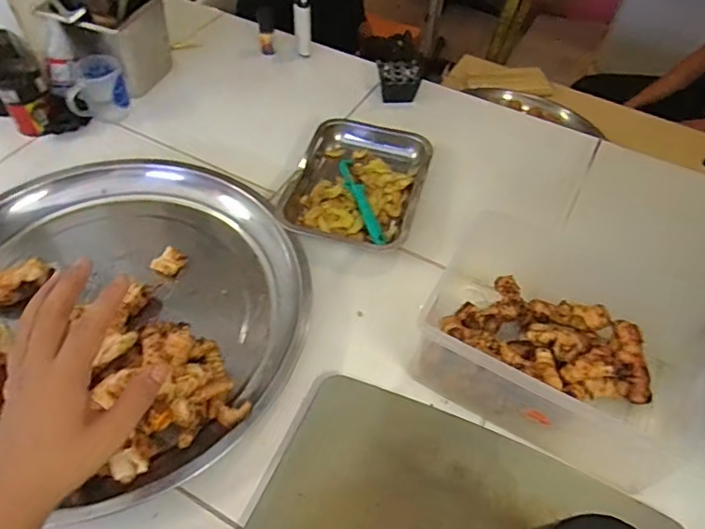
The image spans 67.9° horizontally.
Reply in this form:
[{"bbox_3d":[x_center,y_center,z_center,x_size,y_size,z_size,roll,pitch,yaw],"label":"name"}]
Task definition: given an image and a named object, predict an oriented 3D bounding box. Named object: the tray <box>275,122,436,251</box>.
[{"bbox_3d":[0.013,-0.131,0.791,0.192,0.037,0.269,10,53,6],"label":"tray"}]

